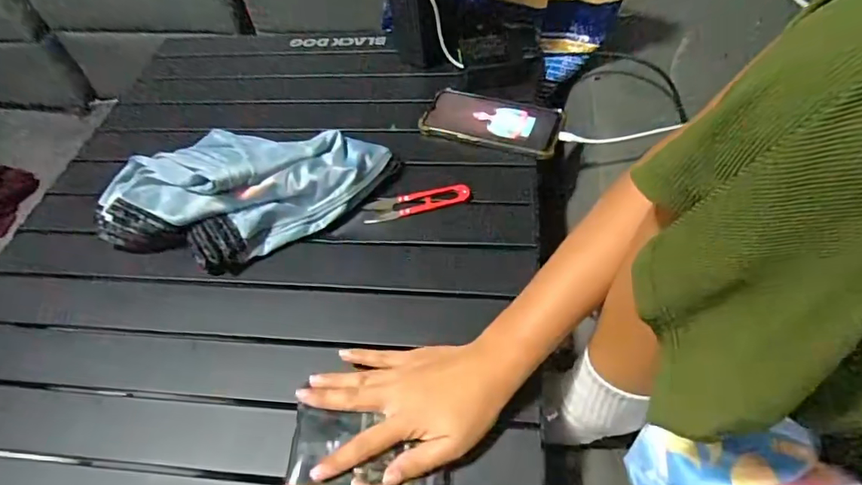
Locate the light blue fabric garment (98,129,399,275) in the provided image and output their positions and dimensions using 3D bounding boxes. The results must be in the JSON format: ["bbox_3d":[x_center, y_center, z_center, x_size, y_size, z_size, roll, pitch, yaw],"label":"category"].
[{"bbox_3d":[-0.201,-0.066,0.552,0.307,0.067,0.168,-27,55,-15],"label":"light blue fabric garment"}]

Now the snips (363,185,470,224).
[{"bbox_3d":[-0.015,-0.046,0.551,0.115,0.013,0.031,-9,52,-1],"label":"snips"}]

